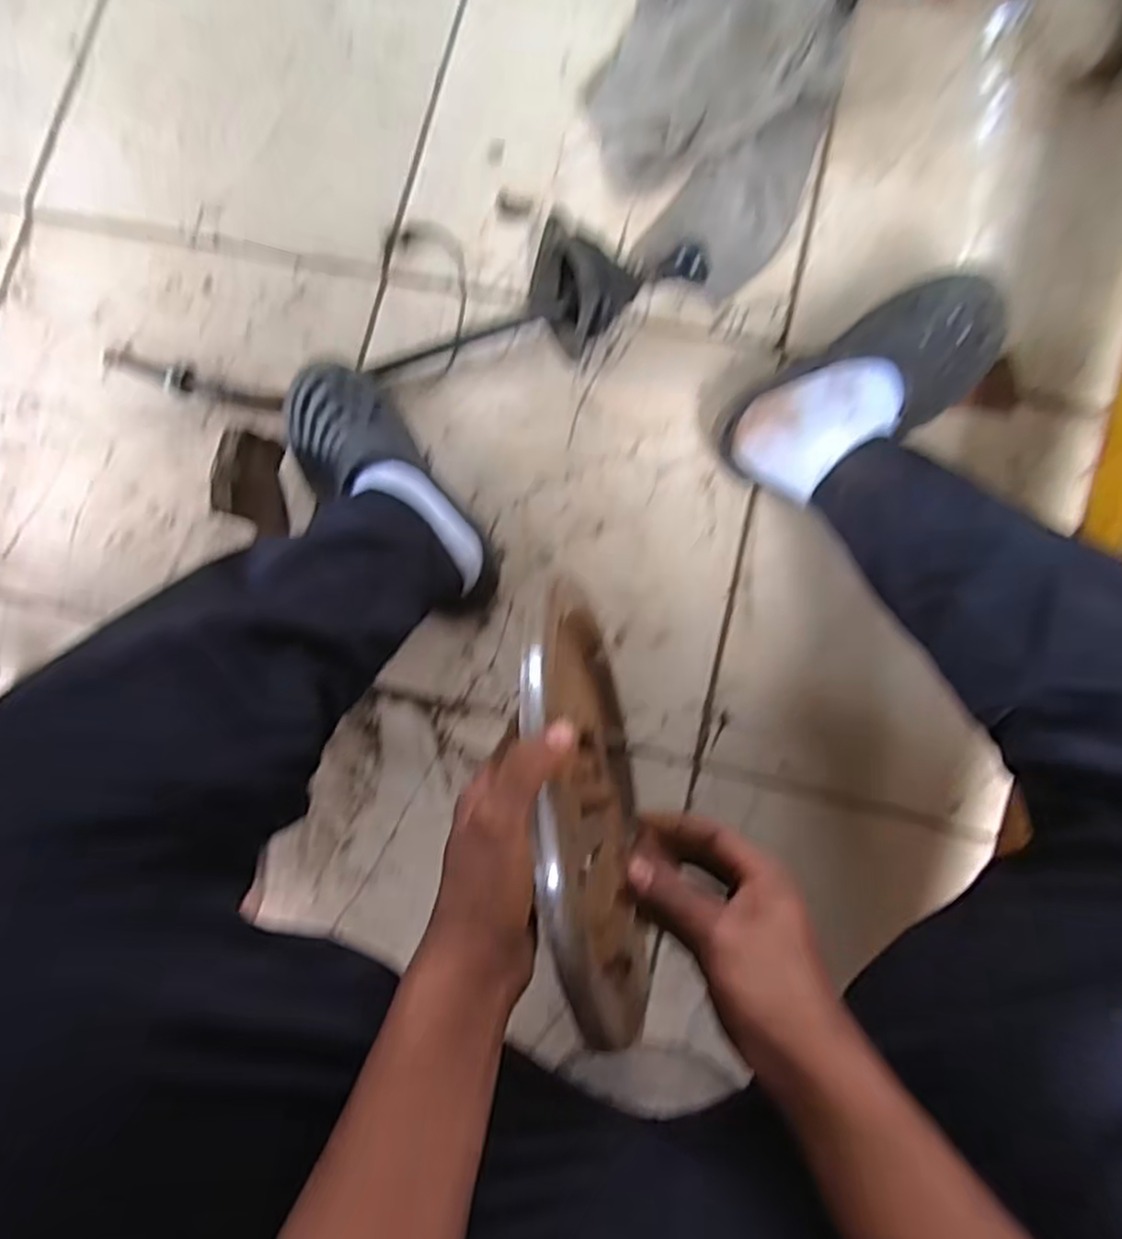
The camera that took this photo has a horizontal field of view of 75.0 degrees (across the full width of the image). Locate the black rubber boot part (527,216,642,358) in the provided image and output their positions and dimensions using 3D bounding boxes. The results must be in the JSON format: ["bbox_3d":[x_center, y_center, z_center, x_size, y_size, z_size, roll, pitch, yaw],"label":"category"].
[{"bbox_3d":[0.015,-0.307,0.668,0.080,0.101,0.096,-41,85,1],"label":"black rubber boot part"}]

